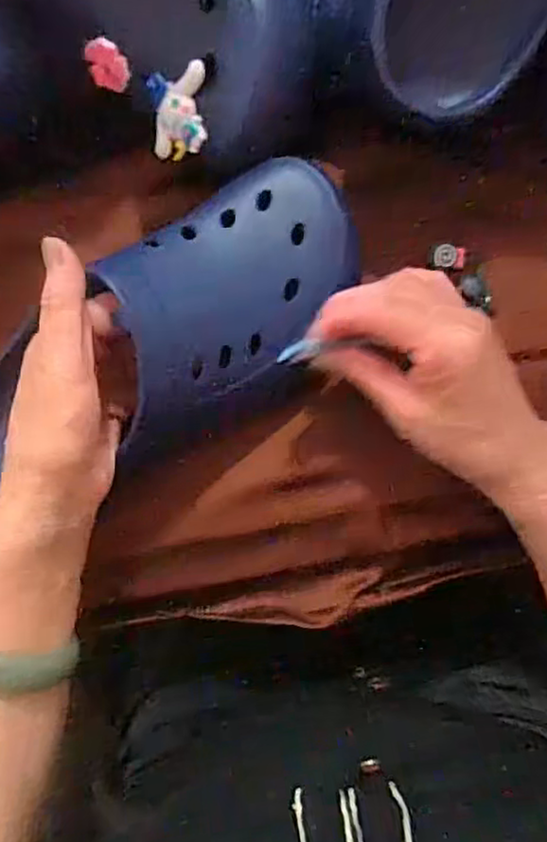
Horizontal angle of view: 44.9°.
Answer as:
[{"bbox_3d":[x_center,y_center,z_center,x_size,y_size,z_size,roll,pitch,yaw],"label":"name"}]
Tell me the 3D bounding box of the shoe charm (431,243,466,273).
[{"bbox_3d":[0.104,-0.097,0.395,0.020,0.005,0.016,7,80,2],"label":"shoe charm"}]

